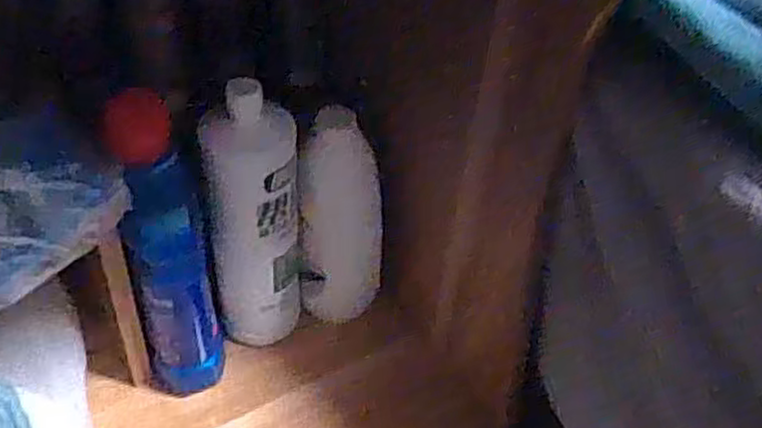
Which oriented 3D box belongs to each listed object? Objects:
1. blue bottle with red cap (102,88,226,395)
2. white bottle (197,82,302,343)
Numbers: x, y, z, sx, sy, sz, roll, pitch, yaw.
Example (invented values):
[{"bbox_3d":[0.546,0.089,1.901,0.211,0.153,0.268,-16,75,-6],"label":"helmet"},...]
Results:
[{"bbox_3d":[-0.164,0.034,0.604,0.065,0.270,0.066,-12,47,-16],"label":"blue bottle with red cap"},{"bbox_3d":[-0.100,0.016,0.625,0.072,0.253,0.056,-2,45,-7],"label":"white bottle"}]

